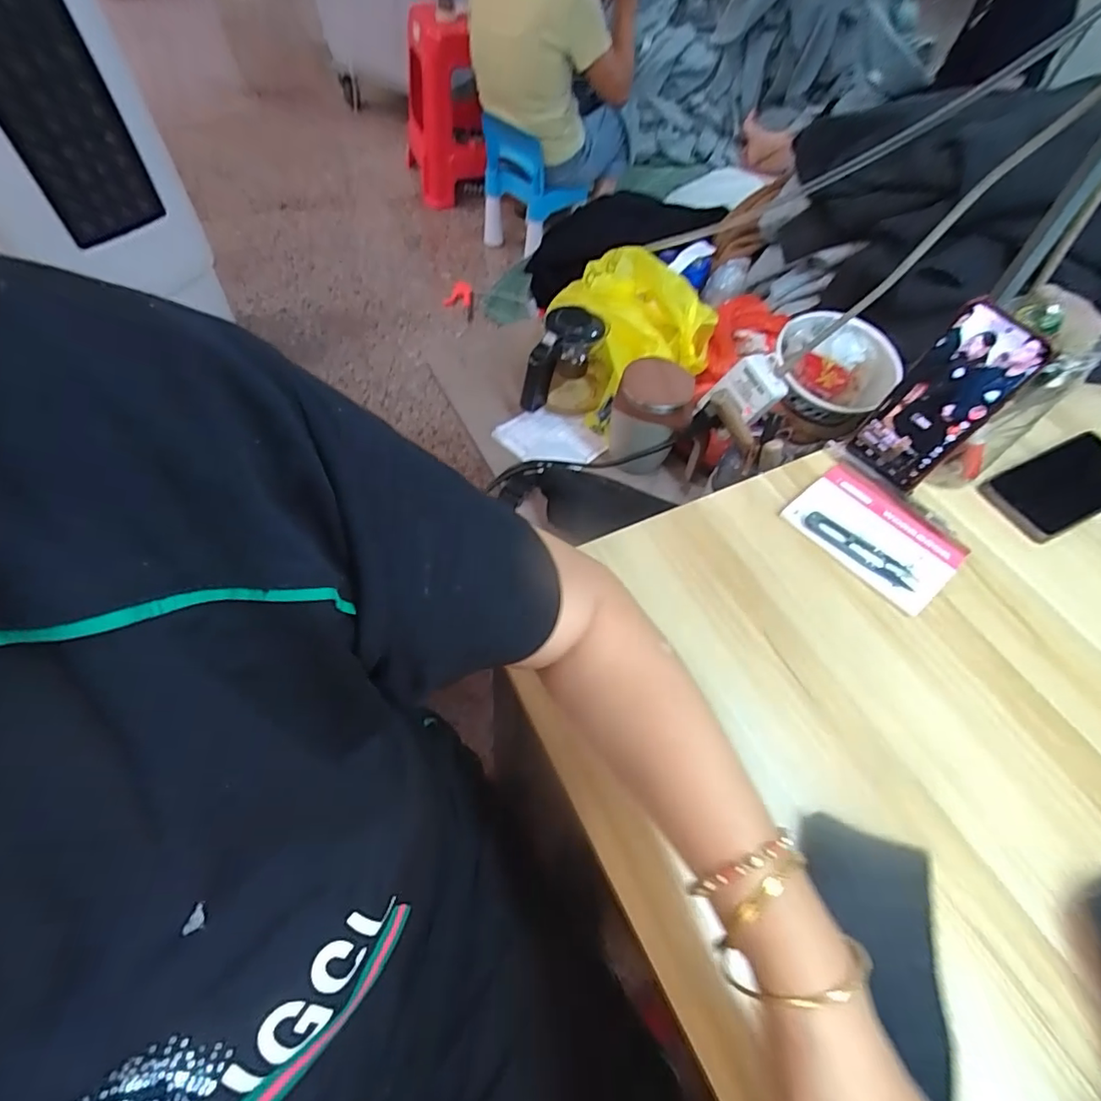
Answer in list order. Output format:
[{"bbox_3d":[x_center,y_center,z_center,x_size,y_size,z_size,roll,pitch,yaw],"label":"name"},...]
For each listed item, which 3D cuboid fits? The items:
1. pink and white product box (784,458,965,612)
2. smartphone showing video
[{"bbox_3d":[0.293,-0.014,0.508,0.097,0.014,0.137,-34,65,-23],"label":"pink and white product box"},{"bbox_3d":[0.341,-0.129,0.494,0.008,0.157,0.072,-18,59,-34],"label":"smartphone showing video"}]

